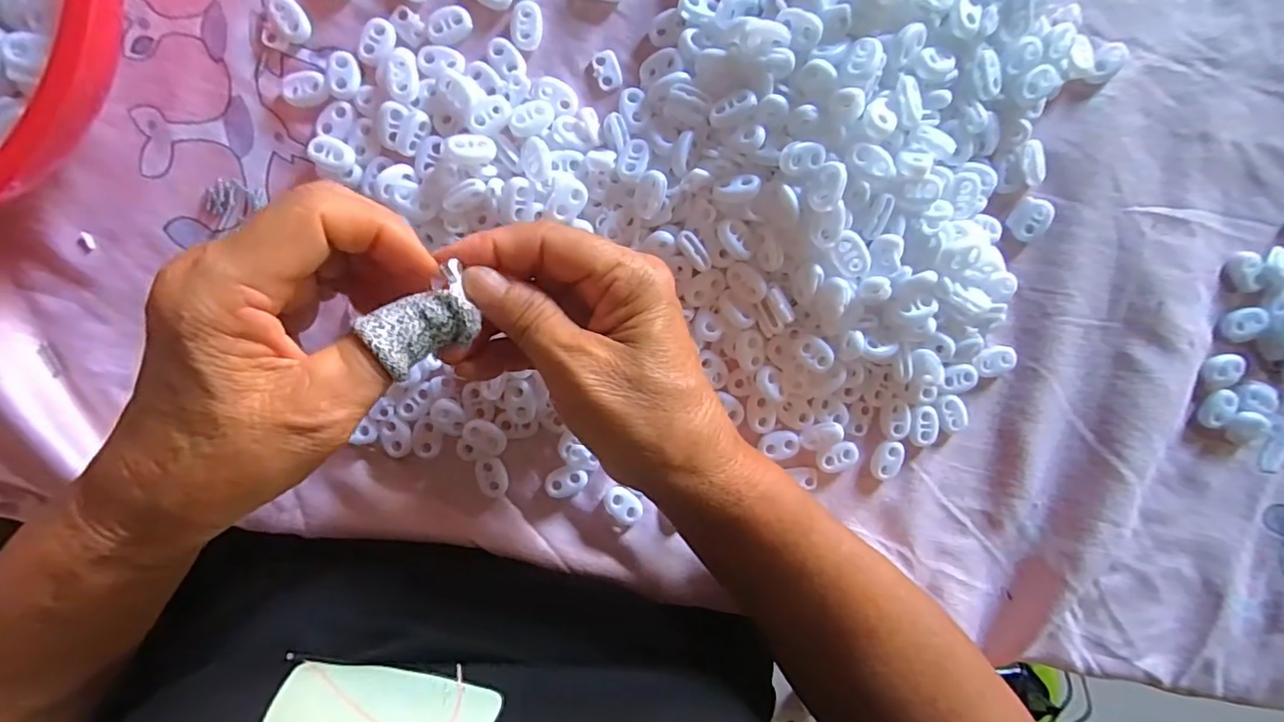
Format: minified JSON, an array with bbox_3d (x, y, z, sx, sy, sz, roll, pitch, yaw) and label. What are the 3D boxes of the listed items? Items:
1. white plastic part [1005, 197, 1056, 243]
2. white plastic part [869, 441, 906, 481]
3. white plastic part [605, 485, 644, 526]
[{"bbox_3d":[0.204,-0.075,0.293,0.018,0.007,0.022,38,93,-5],"label":"white plastic part"},{"bbox_3d":[0.133,0.054,0.302,0.015,0.005,0.022,23,94,-4],"label":"white plastic part"},{"bbox_3d":[-0.009,0.076,0.296,0.023,0.005,0.016,42,92,-5],"label":"white plastic part"}]

